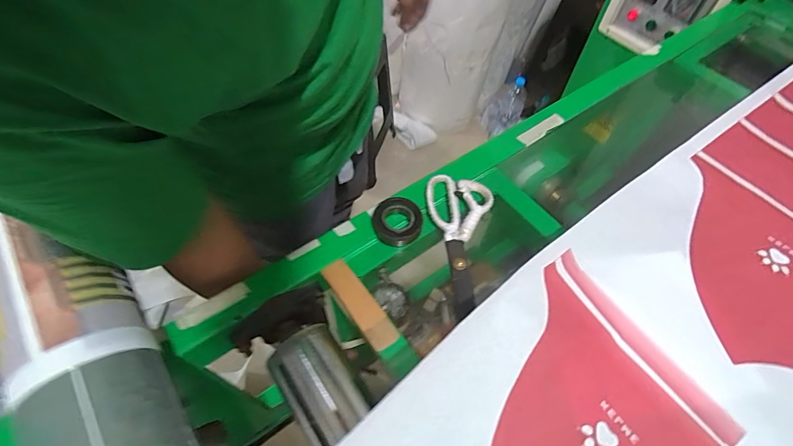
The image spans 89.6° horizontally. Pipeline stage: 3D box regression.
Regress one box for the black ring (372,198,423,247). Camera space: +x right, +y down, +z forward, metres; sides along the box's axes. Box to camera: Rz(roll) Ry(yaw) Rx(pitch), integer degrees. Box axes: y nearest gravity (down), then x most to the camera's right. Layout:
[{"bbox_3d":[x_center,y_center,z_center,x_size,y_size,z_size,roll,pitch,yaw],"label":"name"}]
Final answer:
[{"bbox_3d":[0.001,-0.003,0.486,0.059,0.021,0.051,1,57,1],"label":"black ring"}]

